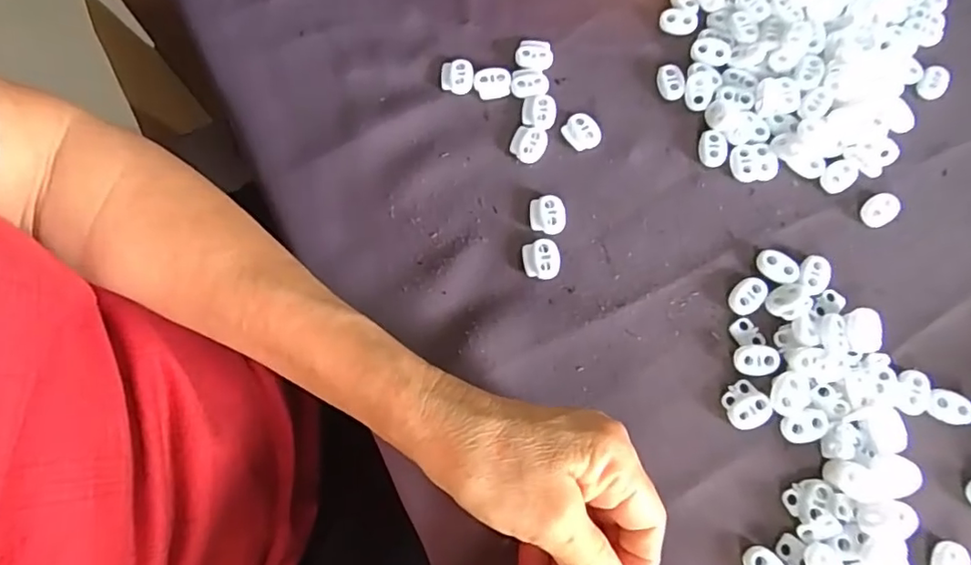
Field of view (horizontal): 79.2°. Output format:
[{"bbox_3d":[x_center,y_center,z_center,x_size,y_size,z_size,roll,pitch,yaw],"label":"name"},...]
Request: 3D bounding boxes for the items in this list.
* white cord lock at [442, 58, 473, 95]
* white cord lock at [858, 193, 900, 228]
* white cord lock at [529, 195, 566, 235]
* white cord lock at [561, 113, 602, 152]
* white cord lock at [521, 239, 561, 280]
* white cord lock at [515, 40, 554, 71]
[{"bbox_3d":[-0.017,-0.122,0.348,0.019,0.005,0.020,-1,71,-1],"label":"white cord lock"},{"bbox_3d":[0.220,-0.040,0.326,0.022,0.006,0.016,-34,75,-12],"label":"white cord lock"},{"bbox_3d":[0.034,-0.037,0.322,0.020,0.007,0.021,0,71,-1],"label":"white cord lock"},{"bbox_3d":[0.056,-0.087,0.338,0.019,0.006,0.021,-35,75,-12],"label":"white cord lock"},{"bbox_3d":[0.030,-0.012,0.314,0.020,0.005,0.021,-3,71,-2],"label":"white cord lock"},{"bbox_3d":[0.030,-0.136,0.355,0.022,0.005,0.020,8,71,2],"label":"white cord lock"}]

